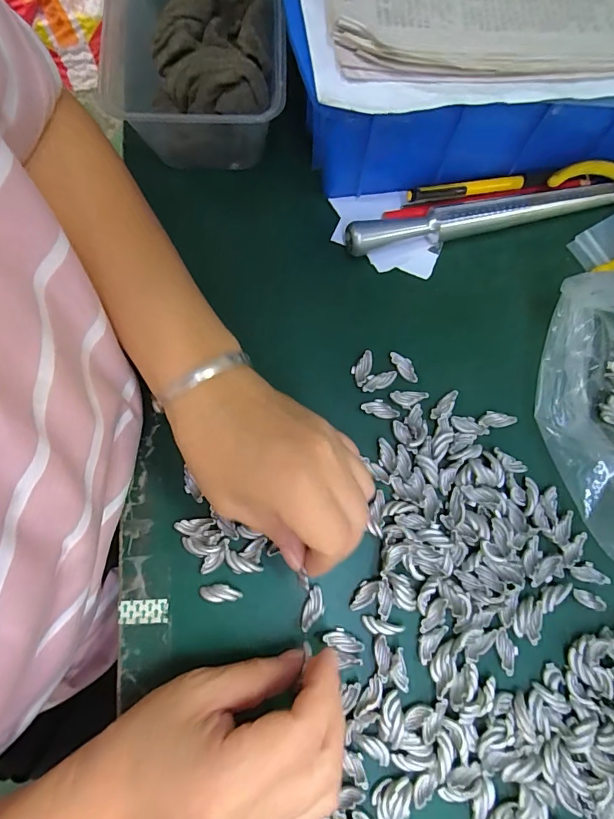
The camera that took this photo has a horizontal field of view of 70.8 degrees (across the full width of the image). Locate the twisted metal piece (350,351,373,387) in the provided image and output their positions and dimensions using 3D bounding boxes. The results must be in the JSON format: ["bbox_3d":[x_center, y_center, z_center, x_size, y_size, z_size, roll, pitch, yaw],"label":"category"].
[{"bbox_3d":[0.036,-0.027,0.282,0.012,0.004,0.024,21,78,5],"label":"twisted metal piece"}]

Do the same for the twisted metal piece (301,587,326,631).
[{"bbox_3d":[0.004,0.115,0.250,0.011,0.009,0.024,21,78,5],"label":"twisted metal piece"}]

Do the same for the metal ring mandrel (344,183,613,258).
[{"bbox_3d":[0.132,-0.136,0.303,0.210,0.023,0.019,-12,77,-3],"label":"metal ring mandrel"}]

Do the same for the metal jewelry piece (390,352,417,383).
[{"bbox_3d":[0.064,-0.029,0.282,0.010,0.004,0.024,-34,79,-7],"label":"metal jewelry piece"}]

